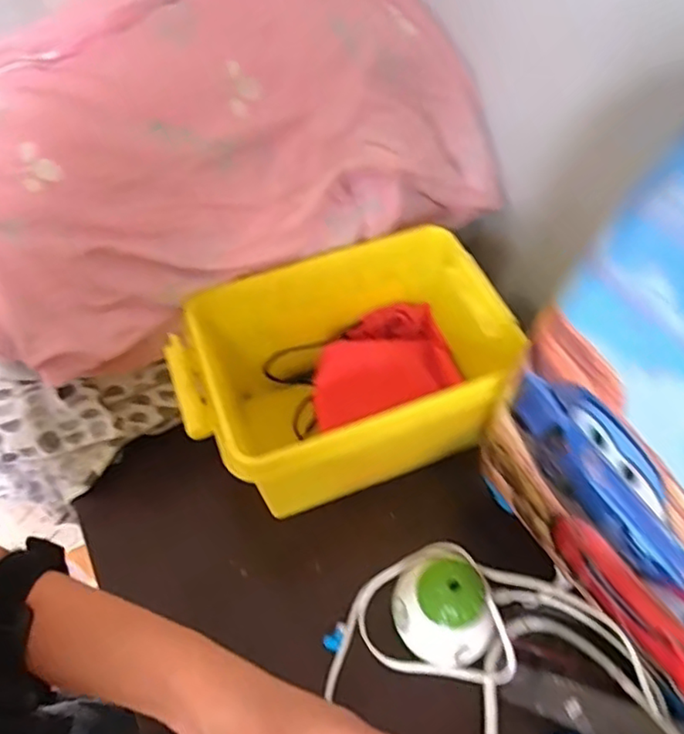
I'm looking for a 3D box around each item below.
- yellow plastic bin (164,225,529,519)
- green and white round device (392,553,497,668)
[{"bbox_3d":[0.000,0.021,0.600,0.274,0.178,0.198,-18,57,-10],"label":"yellow plastic bin"},{"bbox_3d":[0.083,0.200,0.512,0.076,0.072,0.089,-27,59,-15],"label":"green and white round device"}]

